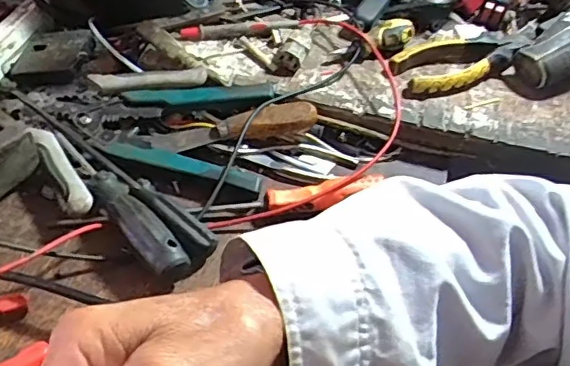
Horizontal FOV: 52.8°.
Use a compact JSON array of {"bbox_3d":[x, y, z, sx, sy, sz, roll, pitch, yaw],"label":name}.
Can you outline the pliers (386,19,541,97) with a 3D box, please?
[{"bbox_3d":[0.174,-0.125,0.547,0.168,0.020,0.066,-23,53,-26],"label":"pliers"}]

